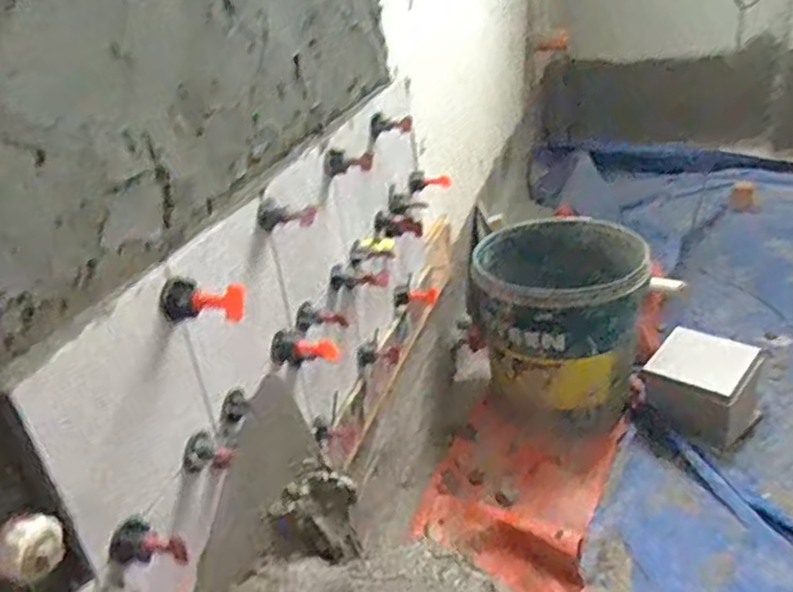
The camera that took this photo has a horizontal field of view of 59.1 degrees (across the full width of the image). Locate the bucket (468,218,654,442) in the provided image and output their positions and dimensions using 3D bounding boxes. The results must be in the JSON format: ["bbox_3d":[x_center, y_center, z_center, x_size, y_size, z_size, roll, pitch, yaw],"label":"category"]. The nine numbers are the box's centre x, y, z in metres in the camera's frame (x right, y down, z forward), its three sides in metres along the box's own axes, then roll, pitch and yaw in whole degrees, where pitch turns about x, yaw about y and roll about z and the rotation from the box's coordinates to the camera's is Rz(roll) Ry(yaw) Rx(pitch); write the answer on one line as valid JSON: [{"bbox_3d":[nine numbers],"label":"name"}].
[{"bbox_3d":[0.314,0.042,1.318,0.313,0.269,0.318,-6,28,3],"label":"bucket"}]

